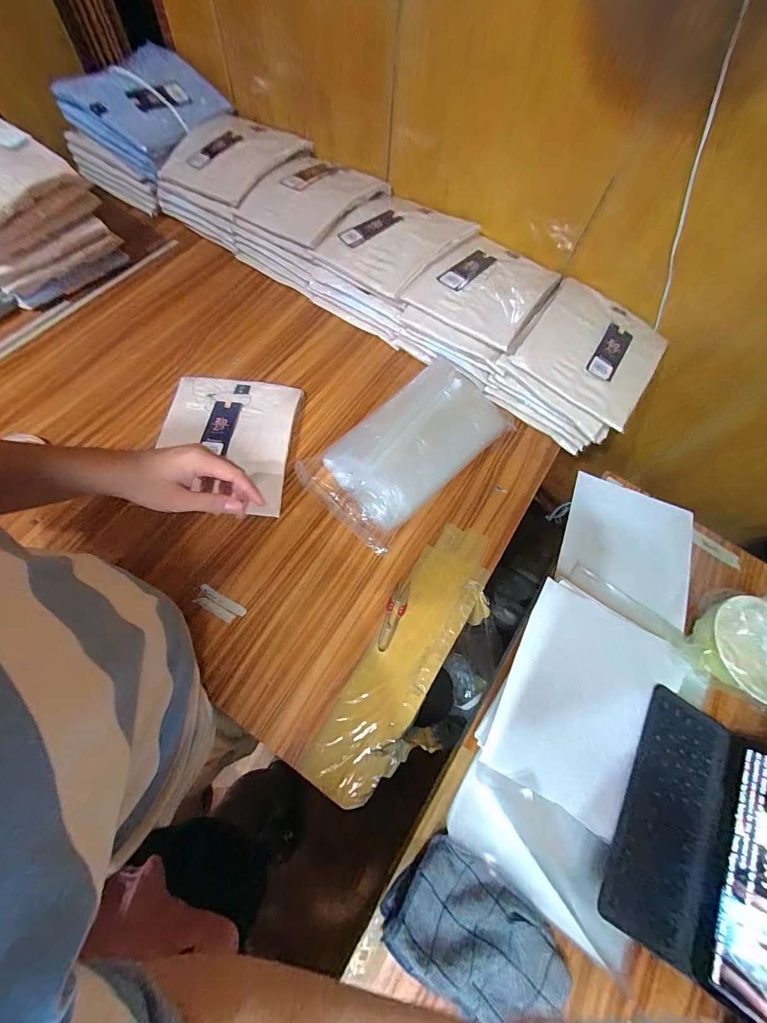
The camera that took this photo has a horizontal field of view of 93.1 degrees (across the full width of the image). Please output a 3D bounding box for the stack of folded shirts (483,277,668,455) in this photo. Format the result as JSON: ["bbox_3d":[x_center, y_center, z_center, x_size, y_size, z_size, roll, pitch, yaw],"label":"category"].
[{"bbox_3d":[0.353,-0.263,0.656,0.222,0.119,0.236,37,69,11],"label":"stack of folded shirts"}]

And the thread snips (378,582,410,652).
[{"bbox_3d":[0.014,0.152,0.531,0.027,0.005,0.101,23,67,5],"label":"thread snips"}]

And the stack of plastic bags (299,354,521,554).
[{"bbox_3d":[0.031,-0.107,0.590,0.185,0.101,0.298,43,70,13],"label":"stack of plastic bags"}]

